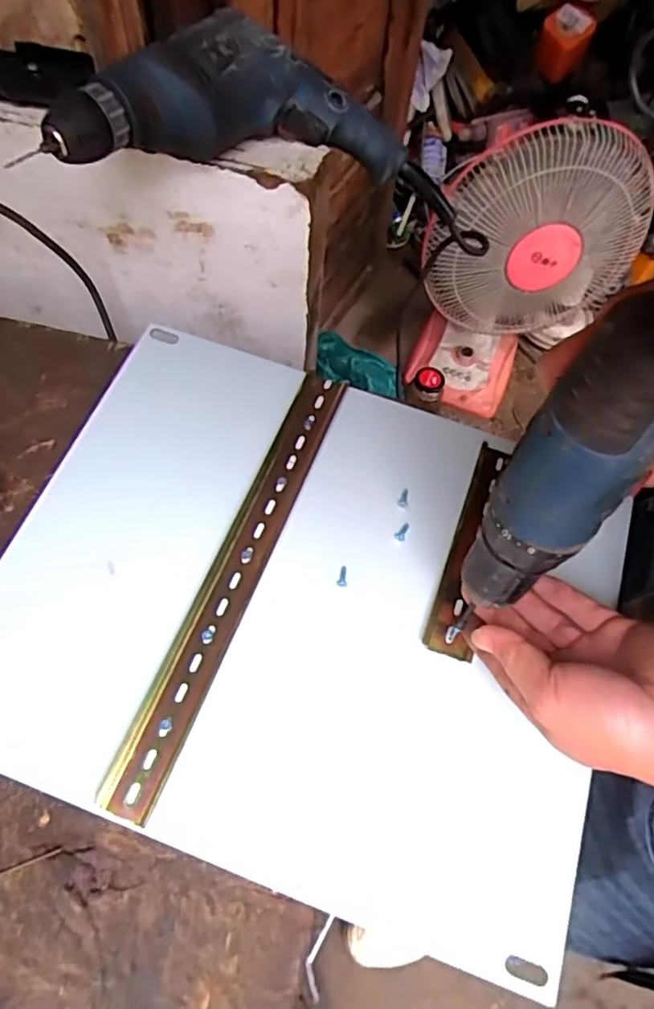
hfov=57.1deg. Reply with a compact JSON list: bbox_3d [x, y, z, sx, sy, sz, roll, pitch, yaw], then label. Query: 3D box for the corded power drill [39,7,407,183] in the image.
[{"bbox_3d":[-0.071,-0.294,0.440,0.269,0.070,0.108,-18,65,-26],"label":"corded power drill"}]

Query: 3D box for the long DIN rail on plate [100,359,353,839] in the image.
[{"bbox_3d":[-0.062,0.042,0.421,0.034,0.006,0.331,21,67,6],"label":"long DIN rail on plate"}]

